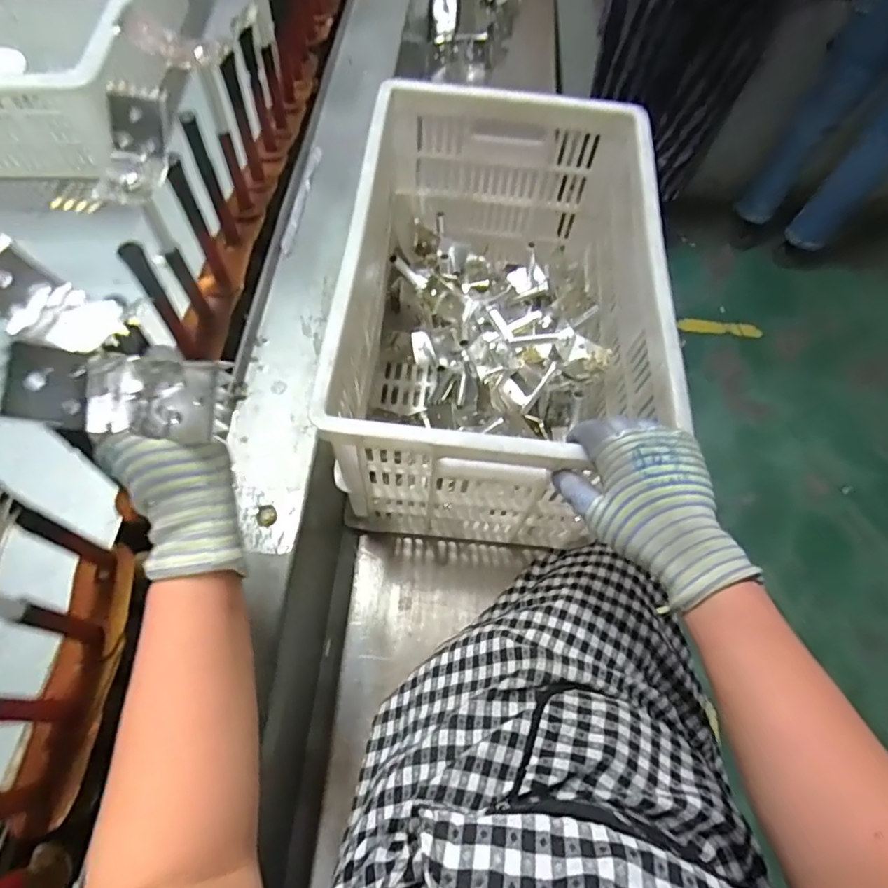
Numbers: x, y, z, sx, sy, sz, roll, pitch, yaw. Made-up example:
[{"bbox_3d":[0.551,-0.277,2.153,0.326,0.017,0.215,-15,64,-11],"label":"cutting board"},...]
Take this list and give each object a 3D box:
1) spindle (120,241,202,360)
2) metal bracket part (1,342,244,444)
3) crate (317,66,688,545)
[{"bbox_3d":[-0.241,-0.117,0.479,0.019,0.150,0.017,4,65,3],"label":"spindle"},{"bbox_3d":[-0.177,-0.034,0.317,0.114,0.037,0.053,4,65,-8],"label":"metal bracket part"},{"bbox_3d":[0.062,-0.146,0.633,0.301,0.261,0.447,3,65,2],"label":"crate"}]

